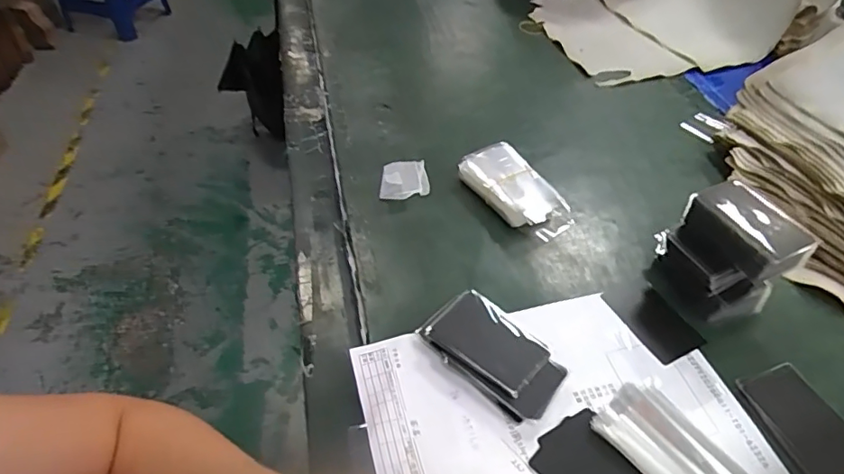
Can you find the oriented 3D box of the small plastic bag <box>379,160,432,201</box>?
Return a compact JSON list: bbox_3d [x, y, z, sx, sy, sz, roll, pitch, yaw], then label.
[{"bbox_3d":[-0.021,-0.071,0.601,0.055,0.022,0.064,-4,47,-6],"label":"small plastic bag"}]

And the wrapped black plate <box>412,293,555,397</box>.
[{"bbox_3d":[0.054,0.085,0.441,0.096,0.009,0.059,34,61,26],"label":"wrapped black plate"}]

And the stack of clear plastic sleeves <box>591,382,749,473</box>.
[{"bbox_3d":[0.192,0.161,0.399,0.070,0.005,0.109,-31,55,-27],"label":"stack of clear plastic sleeves"}]

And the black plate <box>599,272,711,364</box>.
[{"bbox_3d":[0.212,0.074,0.488,0.051,0.004,0.087,-20,51,-19],"label":"black plate"}]

